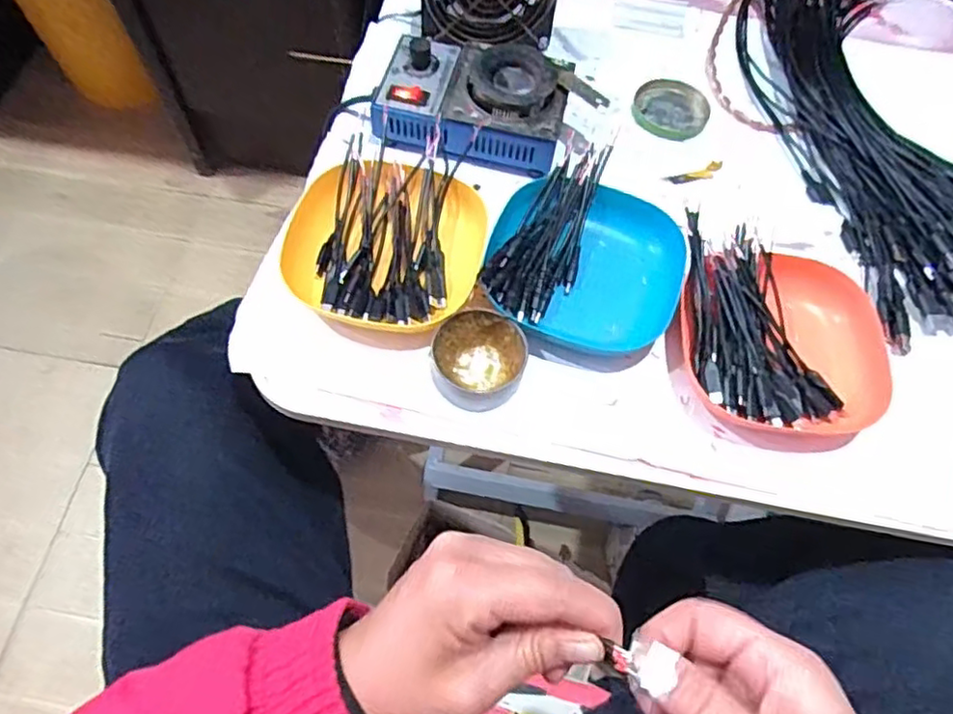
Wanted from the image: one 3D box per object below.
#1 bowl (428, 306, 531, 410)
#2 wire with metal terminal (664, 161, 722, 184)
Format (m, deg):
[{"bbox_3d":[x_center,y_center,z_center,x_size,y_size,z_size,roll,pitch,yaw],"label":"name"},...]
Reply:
[{"bbox_3d":[0.002,0.001,0.446,0.061,0.027,0.065,1,64,-2],"label":"bowl"},{"bbox_3d":[0.187,-0.154,0.554,0.053,0.004,0.014,-17,66,-11],"label":"wire with metal terminal"}]

